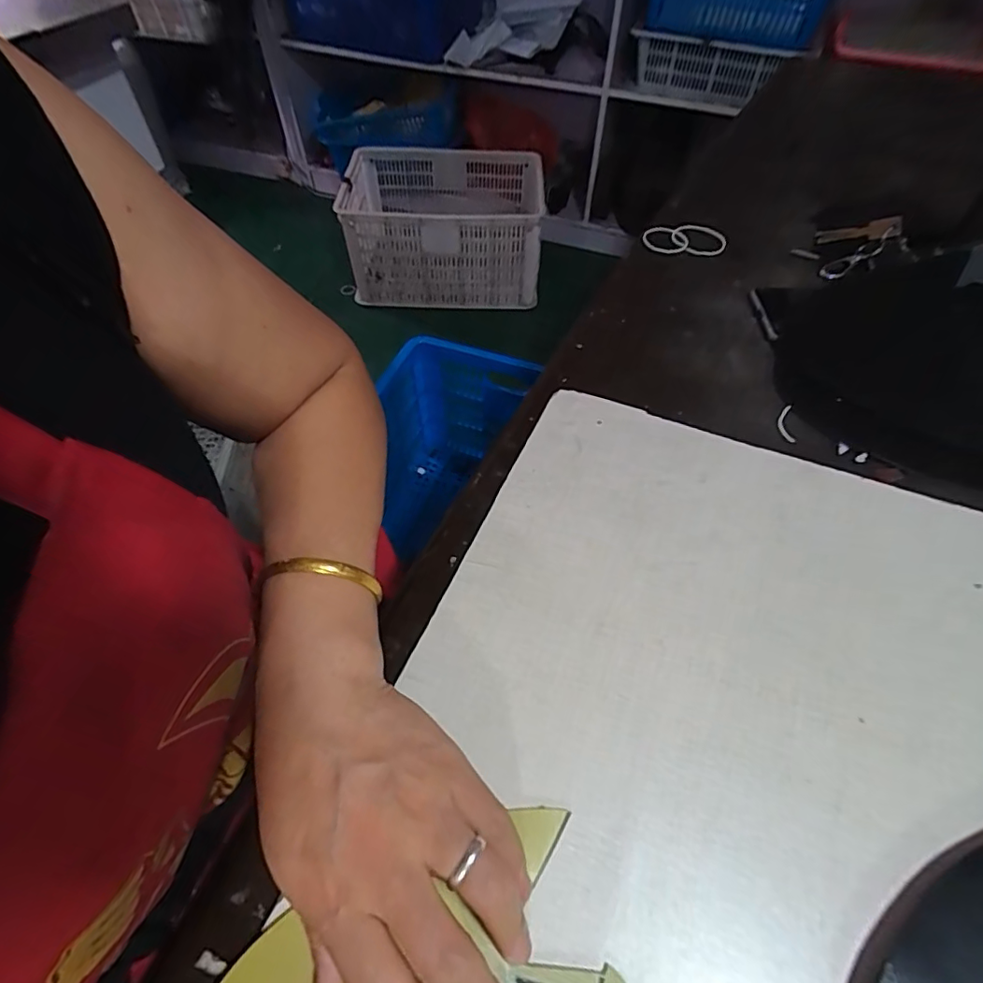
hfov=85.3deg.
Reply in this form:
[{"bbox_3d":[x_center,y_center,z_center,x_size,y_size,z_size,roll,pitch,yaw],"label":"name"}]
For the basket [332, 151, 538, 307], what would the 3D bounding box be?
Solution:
[{"bbox_3d":[-0.139,-0.838,1.702,0.590,0.317,0.386,1,54,0],"label":"basket"}]

